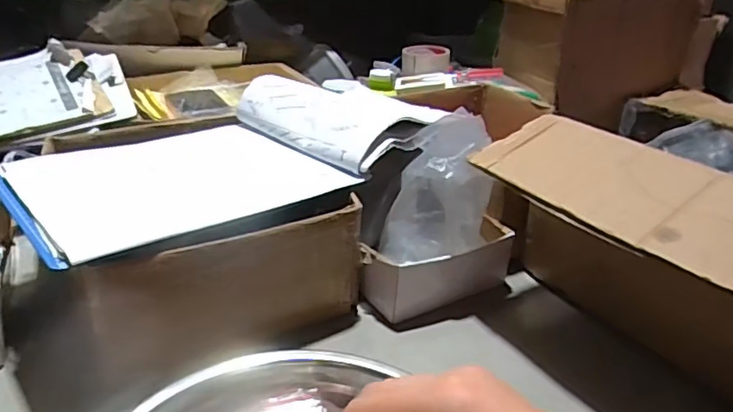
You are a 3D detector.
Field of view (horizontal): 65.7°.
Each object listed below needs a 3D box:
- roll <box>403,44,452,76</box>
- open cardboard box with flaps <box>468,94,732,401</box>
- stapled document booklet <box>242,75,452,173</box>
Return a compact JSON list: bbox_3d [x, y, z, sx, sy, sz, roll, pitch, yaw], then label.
[{"bbox_3d":[0.116,-0.282,1.100,0.092,0.045,0.104,4,26,3],"label":"roll"},{"bbox_3d":[0.312,0.031,0.556,0.326,0.186,0.314,-13,30,-29],"label":"open cardboard box with flaps"},{"bbox_3d":[-0.045,-0.098,0.664,0.224,0.068,0.121,24,33,36],"label":"stapled document booklet"}]

